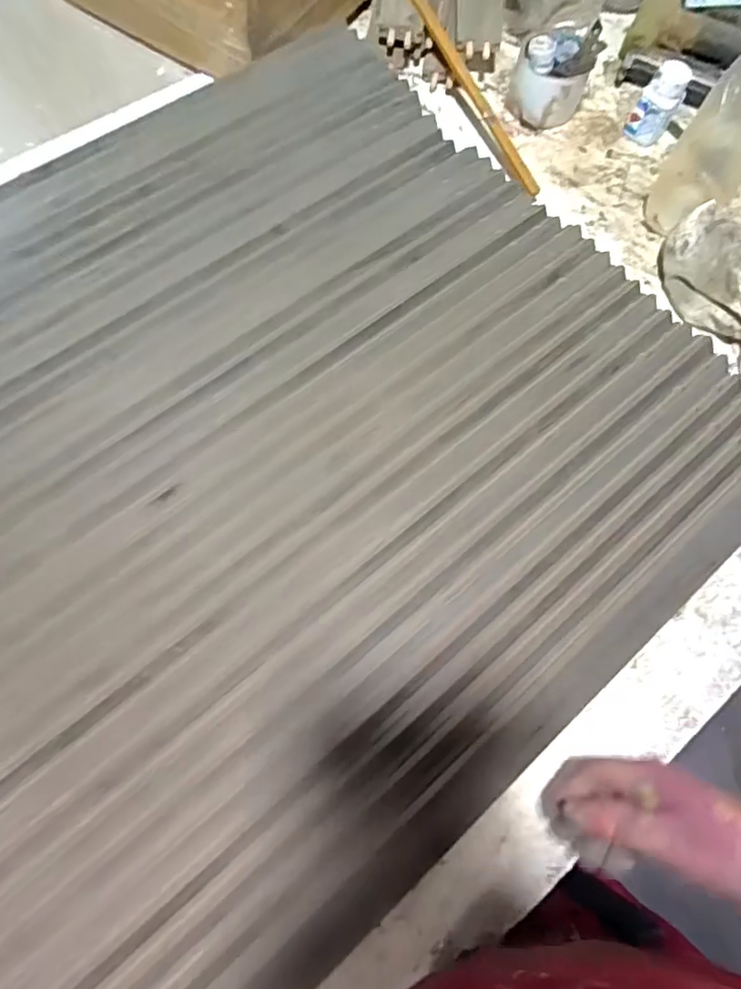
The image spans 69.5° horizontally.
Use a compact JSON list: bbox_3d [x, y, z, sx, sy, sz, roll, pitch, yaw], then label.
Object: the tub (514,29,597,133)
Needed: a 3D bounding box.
[{"bbox_3d":[0.211,-0.486,0.619,0.084,0.067,0.093,16,71,3],"label":"tub"}]

